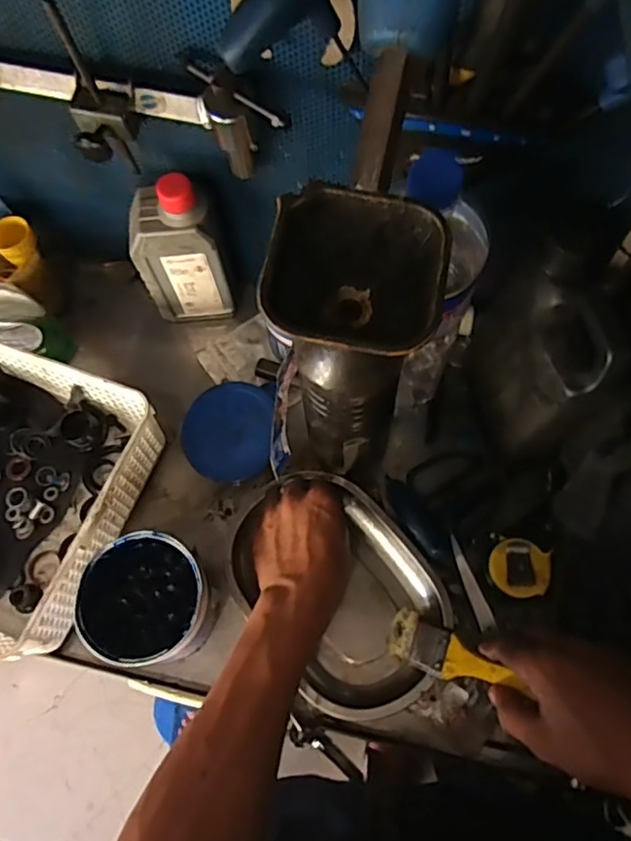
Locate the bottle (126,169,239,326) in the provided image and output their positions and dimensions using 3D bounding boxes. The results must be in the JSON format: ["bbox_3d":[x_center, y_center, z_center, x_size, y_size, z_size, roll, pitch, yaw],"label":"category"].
[{"bbox_3d":[-0.131,-0.162,0.572,0.085,0.171,0.051,1,70,3],"label":"bottle"}]

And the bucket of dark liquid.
[{"bbox_3d":[-0.144,0.157,0.509,0.112,0.080,0.101,-19,70,-4],"label":"bucket of dark liquid"}]

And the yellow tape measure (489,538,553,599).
[{"bbox_3d":[0.186,0.137,0.544,0.052,0.033,0.050,1,70,3],"label":"yellow tape measure"}]

